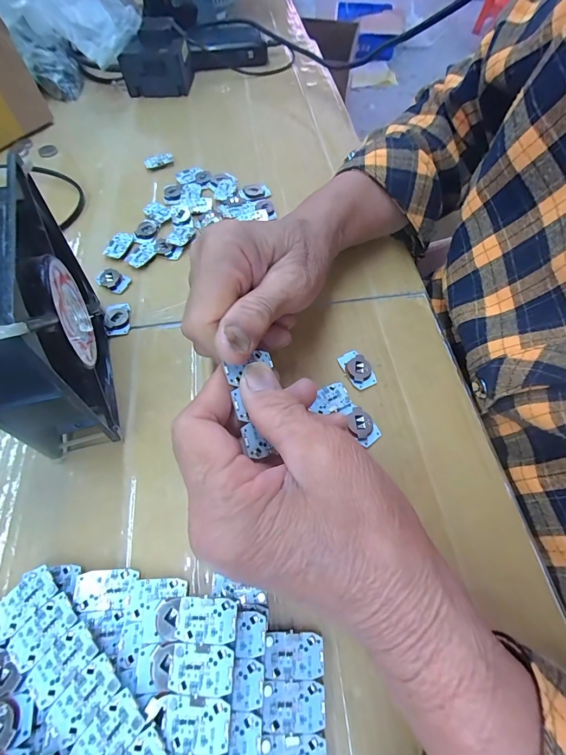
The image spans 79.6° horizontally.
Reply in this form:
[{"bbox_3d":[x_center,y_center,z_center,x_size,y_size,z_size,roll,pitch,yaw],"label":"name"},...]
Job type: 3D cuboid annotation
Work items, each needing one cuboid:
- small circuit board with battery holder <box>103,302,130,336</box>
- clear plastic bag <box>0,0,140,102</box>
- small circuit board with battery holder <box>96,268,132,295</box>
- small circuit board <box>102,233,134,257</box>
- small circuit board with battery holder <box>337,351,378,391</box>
[{"bbox_3d":[-0.128,-0.045,0.262,0.019,0.007,0.025,-16,63,-9],"label":"small circuit board with battery holder"},{"bbox_3d":[-0.250,-0.425,0.400,0.143,0.121,0.077,-11,63,-6],"label":"clear plastic bag"},{"bbox_3d":[-0.141,-0.081,0.282,0.029,0.004,0.018,30,66,15],"label":"small circuit board with battery holder"},{"bbox_3d":[-0.144,-0.117,0.297,0.017,0.004,0.027,16,63,8],"label":"small circuit board"},{"bbox_3d":[0.053,-0.006,0.241,0.017,0.006,0.029,-23,64,-12],"label":"small circuit board with battery holder"}]

